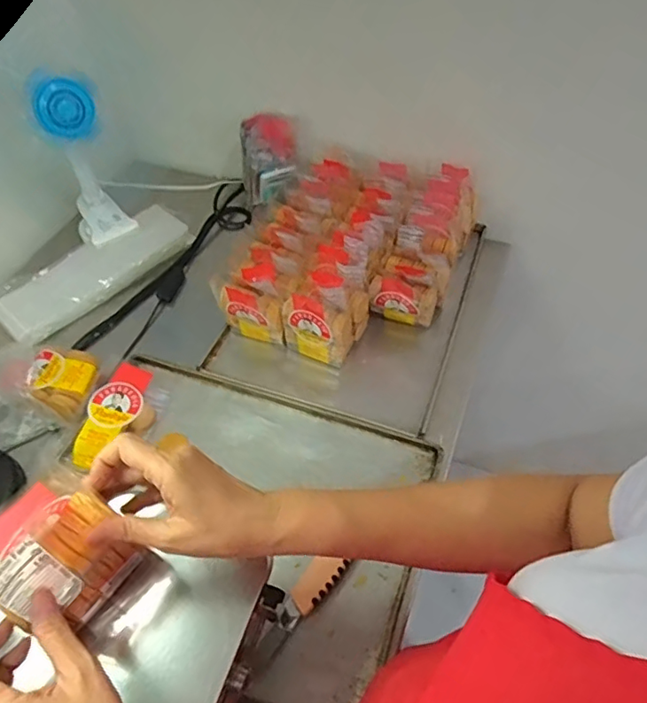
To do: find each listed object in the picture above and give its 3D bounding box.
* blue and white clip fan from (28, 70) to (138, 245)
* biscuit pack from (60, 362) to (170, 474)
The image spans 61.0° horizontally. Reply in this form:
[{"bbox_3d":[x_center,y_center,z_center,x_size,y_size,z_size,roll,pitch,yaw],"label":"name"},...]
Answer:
[{"bbox_3d":[-0.361,-0.273,0.812,0.095,0.234,0.075,29,58,23],"label":"blue and white clip fan"},{"bbox_3d":[-0.258,0.083,0.681,0.063,0.047,0.141,20,55,17],"label":"biscuit pack"}]

